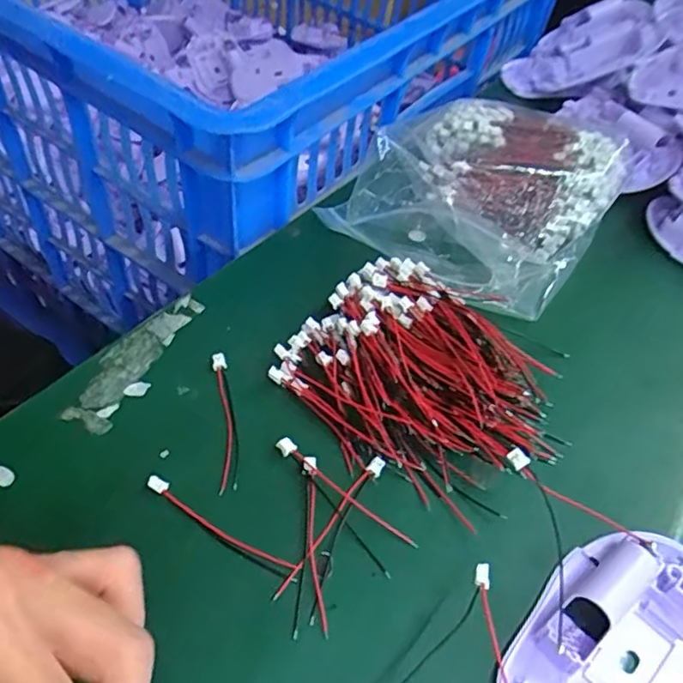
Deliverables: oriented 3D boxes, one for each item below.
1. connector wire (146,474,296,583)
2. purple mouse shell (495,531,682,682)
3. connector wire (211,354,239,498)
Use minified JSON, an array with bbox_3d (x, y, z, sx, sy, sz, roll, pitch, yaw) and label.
[{"bbox_3d":[-0.048,0.074,0.238,0.070,0.005,0.007,28,54,14],"label":"connector wire"},{"bbox_3d":[0.100,0.108,0.214,0.095,0.019,0.061,-28,61,-25],"label":"purple mouse shell"},{"bbox_3d":[-0.051,0.035,0.270,0.009,0.006,0.069,-5,53,-11],"label":"connector wire"}]

